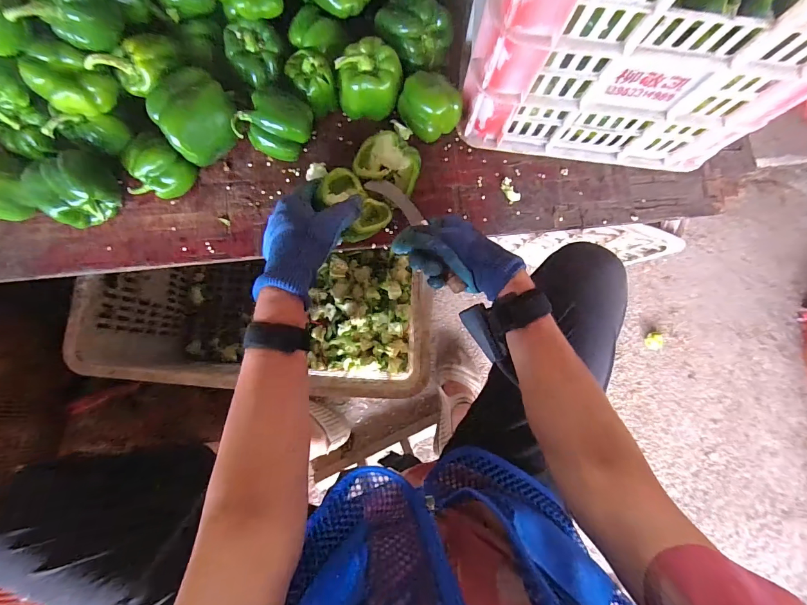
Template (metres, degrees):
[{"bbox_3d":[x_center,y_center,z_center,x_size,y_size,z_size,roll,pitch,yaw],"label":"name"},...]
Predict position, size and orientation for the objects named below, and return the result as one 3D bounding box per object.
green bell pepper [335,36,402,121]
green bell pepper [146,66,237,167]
[{"bbox_3d":[-0.042,-0.274,0.457,0.077,0.068,0.069,6,81,-2],"label":"green bell pepper"},{"bbox_3d":[-0.250,-0.224,0.461,0.081,0.087,0.087,0,81,-3],"label":"green bell pepper"}]

